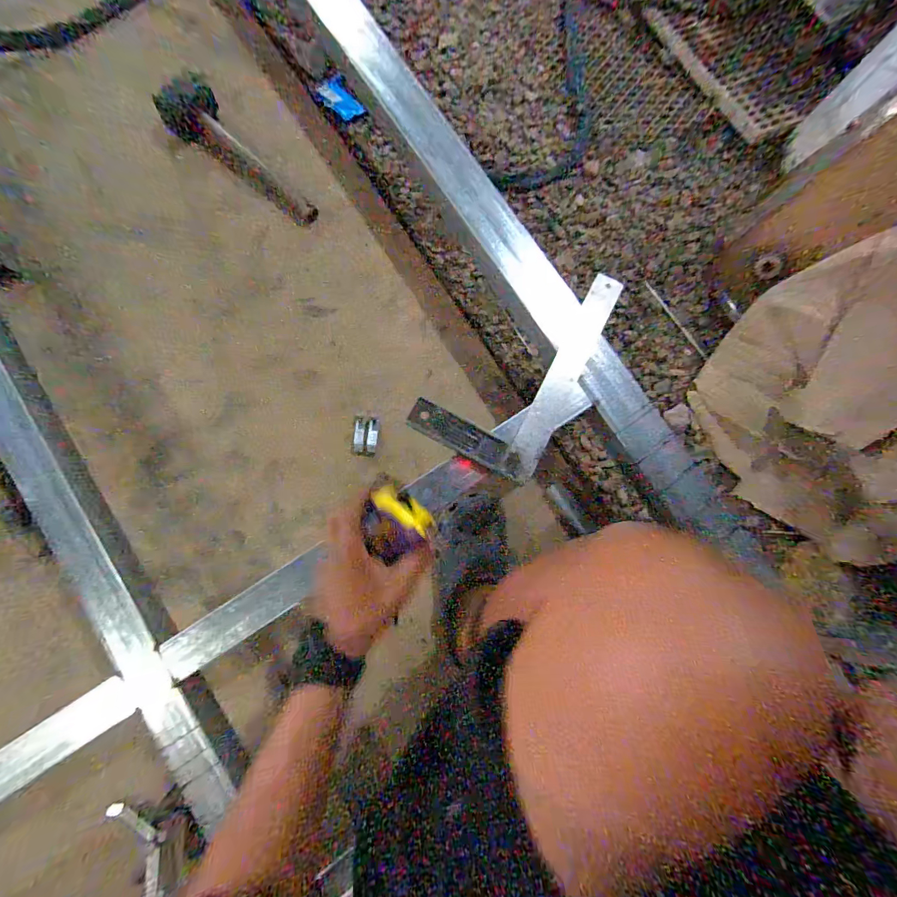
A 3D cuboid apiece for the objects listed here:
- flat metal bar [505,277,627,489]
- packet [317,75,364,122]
[{"bbox_3d":[0.171,-0.110,0.579,0.047,0.012,0.339,28,80,1],"label":"flat metal bar"},{"bbox_3d":[-0.226,-0.728,0.818,0.065,0.015,0.092,-34,86,-7],"label":"packet"}]

